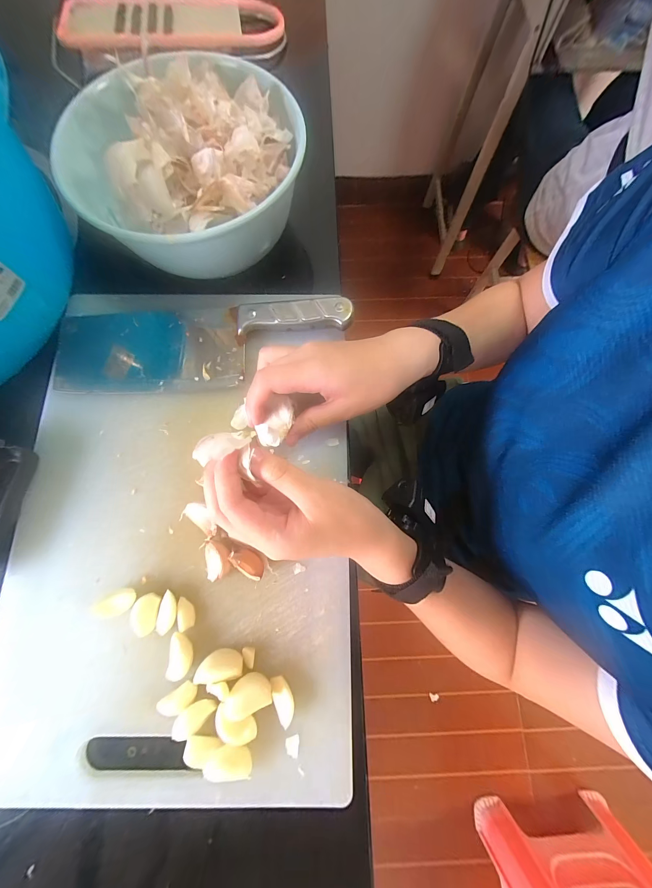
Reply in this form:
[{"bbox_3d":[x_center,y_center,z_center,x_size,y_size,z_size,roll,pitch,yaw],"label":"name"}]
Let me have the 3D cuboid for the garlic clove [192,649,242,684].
[{"bbox_3d":[-0.079,0.165,0.213,0.033,0.013,0.018,0,78,-1],"label":"garlic clove"}]

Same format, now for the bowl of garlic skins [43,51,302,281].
[{"bbox_3d":[-0.122,-0.247,0.264,0.197,0.083,0.200,0,78,-1],"label":"bowl of garlic skins"}]

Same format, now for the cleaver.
[{"bbox_3d":[-0.116,-0.092,0.266,0.271,0.021,0.080,-3,78,-1],"label":"cleaver"}]

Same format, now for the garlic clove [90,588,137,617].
[{"bbox_3d":[-0.160,0.122,0.222,0.026,0.015,0.016,-25,79,-6],"label":"garlic clove"}]

